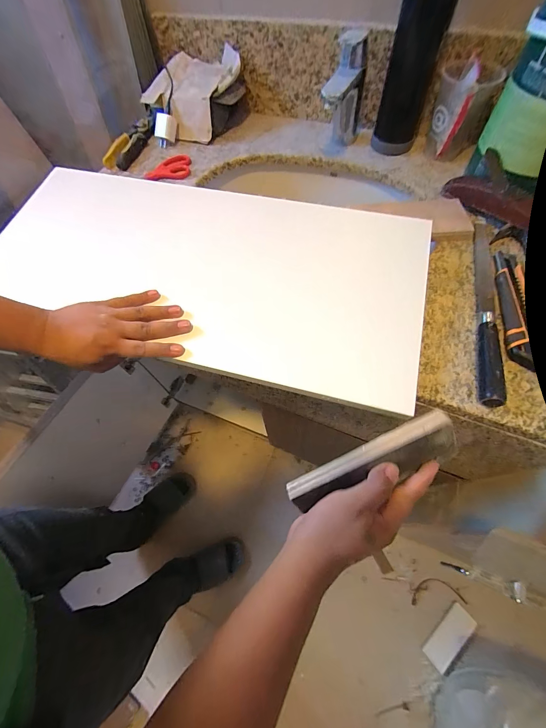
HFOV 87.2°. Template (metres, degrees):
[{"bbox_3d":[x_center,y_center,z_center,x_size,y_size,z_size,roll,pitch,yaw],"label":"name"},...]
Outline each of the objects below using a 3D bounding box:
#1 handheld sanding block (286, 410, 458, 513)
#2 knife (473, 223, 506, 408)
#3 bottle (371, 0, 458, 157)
[{"bbox_3d":[0.100,0.104,0.296,0.175,0.043,0.043,-23,63,4],"label":"handheld sanding block"},{"bbox_3d":[0.297,-0.088,0.392,0.032,0.025,0.317,13,64,10],"label":"knife"},{"bbox_3d":[0.239,-0.521,0.481,0.081,0.265,0.083,15,65,11],"label":"bottle"}]

